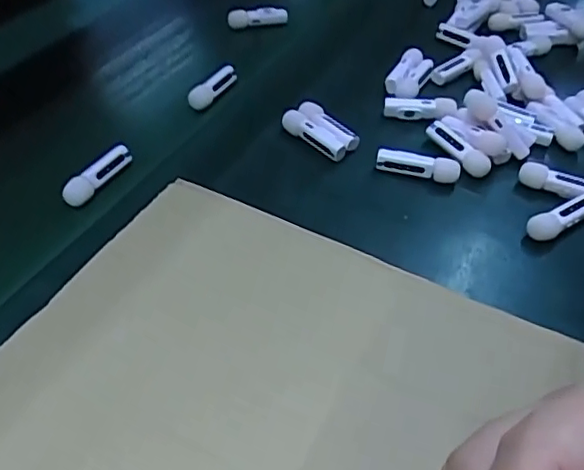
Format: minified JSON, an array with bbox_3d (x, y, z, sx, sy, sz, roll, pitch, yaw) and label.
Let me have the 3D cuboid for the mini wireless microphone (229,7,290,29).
[{"bbox_3d":[-0.039,-0.245,0.662,0.069,0.018,0.017,0,47,12],"label":"mini wireless microphone"}]

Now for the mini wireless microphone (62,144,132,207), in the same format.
[{"bbox_3d":[-0.155,-0.048,0.472,0.019,0.016,0.065,26,52,24],"label":"mini wireless microphone"}]

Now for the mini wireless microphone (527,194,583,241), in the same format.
[{"bbox_3d":[0.205,-0.011,0.444,0.063,0.022,0.017,-22,49,-19],"label":"mini wireless microphone"}]

